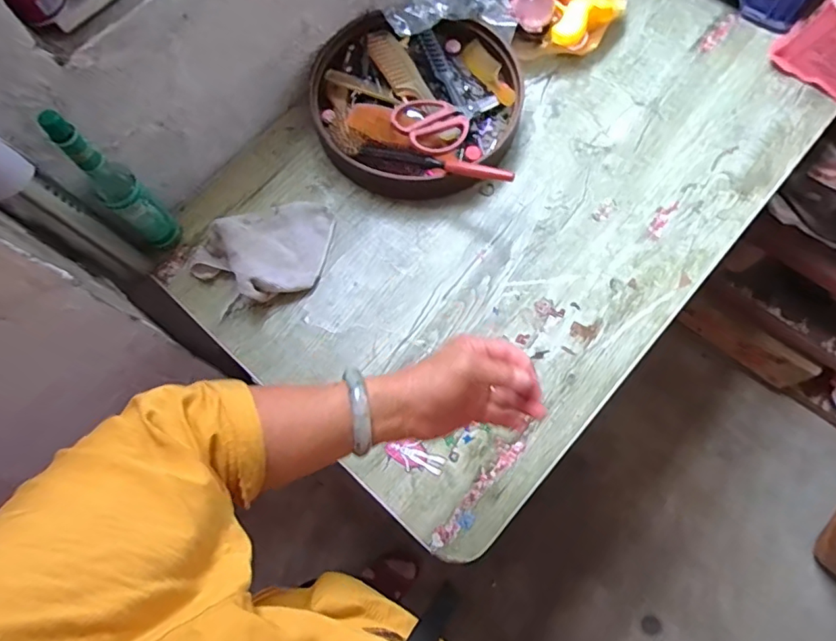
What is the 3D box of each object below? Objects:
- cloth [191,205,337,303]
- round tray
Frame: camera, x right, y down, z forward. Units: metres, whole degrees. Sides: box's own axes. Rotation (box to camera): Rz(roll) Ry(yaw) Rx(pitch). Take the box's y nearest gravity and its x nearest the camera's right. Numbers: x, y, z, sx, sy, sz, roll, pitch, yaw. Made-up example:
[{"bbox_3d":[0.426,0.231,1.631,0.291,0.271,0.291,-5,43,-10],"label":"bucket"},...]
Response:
[{"bbox_3d":[-0.203,-0.094,0.692,0.197,0.059,0.129,-21,73,-6],"label":"cloth"},{"bbox_3d":[-0.004,-0.314,0.755,0.287,0.069,0.275,0,72,1],"label":"round tray"}]

